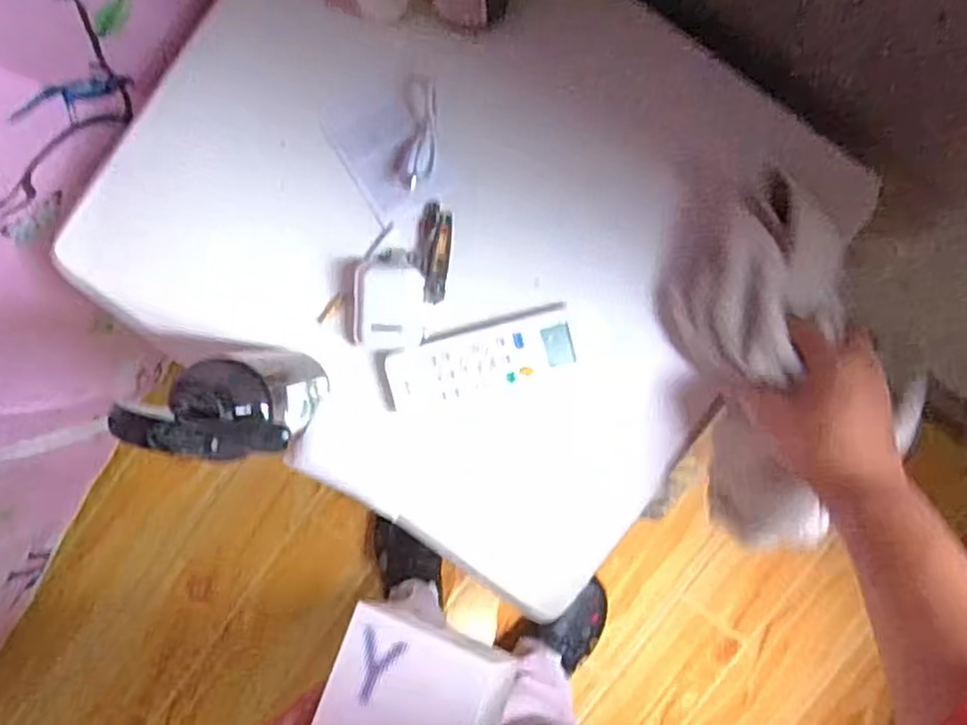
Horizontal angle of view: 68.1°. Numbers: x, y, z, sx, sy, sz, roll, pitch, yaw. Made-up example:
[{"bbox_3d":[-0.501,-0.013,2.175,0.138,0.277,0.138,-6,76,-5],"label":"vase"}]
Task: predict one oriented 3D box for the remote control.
[{"bbox_3d":[0.000,0.001,0.475,0.125,0.014,0.044,-13,93,3],"label":"remote control"}]

